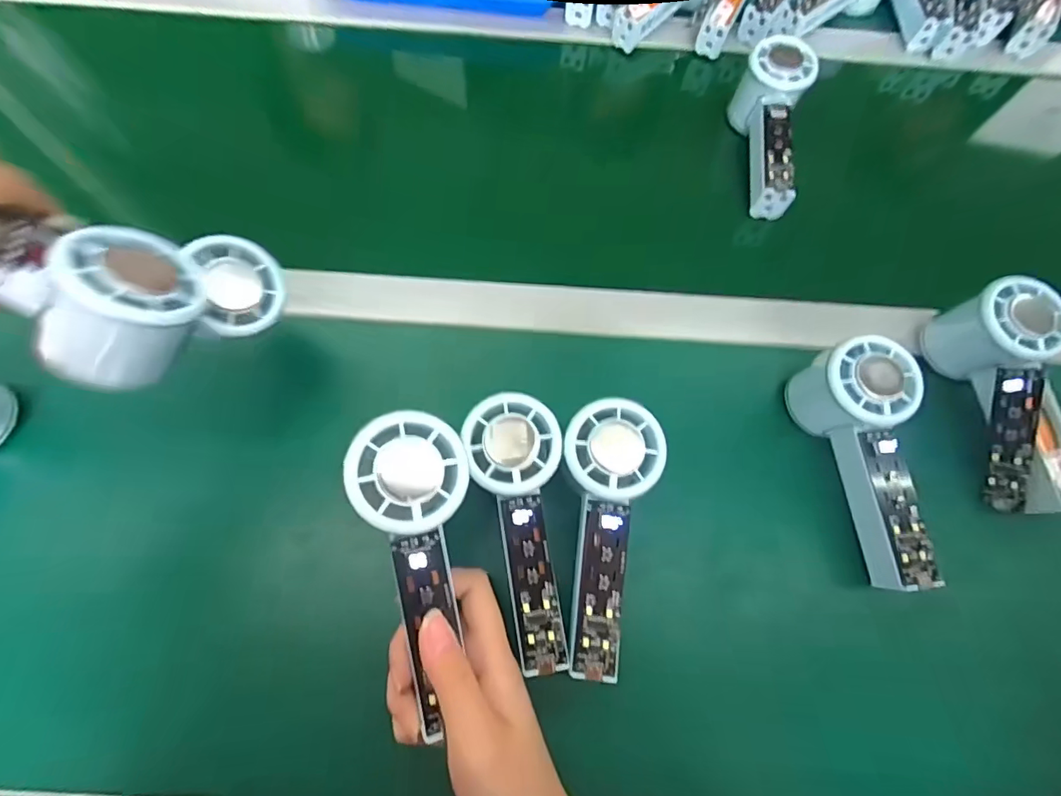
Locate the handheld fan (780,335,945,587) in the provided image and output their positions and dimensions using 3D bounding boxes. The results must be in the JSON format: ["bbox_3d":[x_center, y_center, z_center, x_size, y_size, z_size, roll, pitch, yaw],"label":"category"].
[{"bbox_3d":[0.215,0.041,0.317,0.055,0.062,0.151,-7,81,-5],"label":"handheld fan"}]

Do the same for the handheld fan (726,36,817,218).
[{"bbox_3d":[0.211,-0.232,0.431,0.049,0.052,0.152,4,82,-1],"label":"handheld fan"}]

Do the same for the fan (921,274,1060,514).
[{"bbox_3d":[0.327,-0.001,0.328,0.051,0.058,0.150,-4,69,-4],"label":"fan"}]

